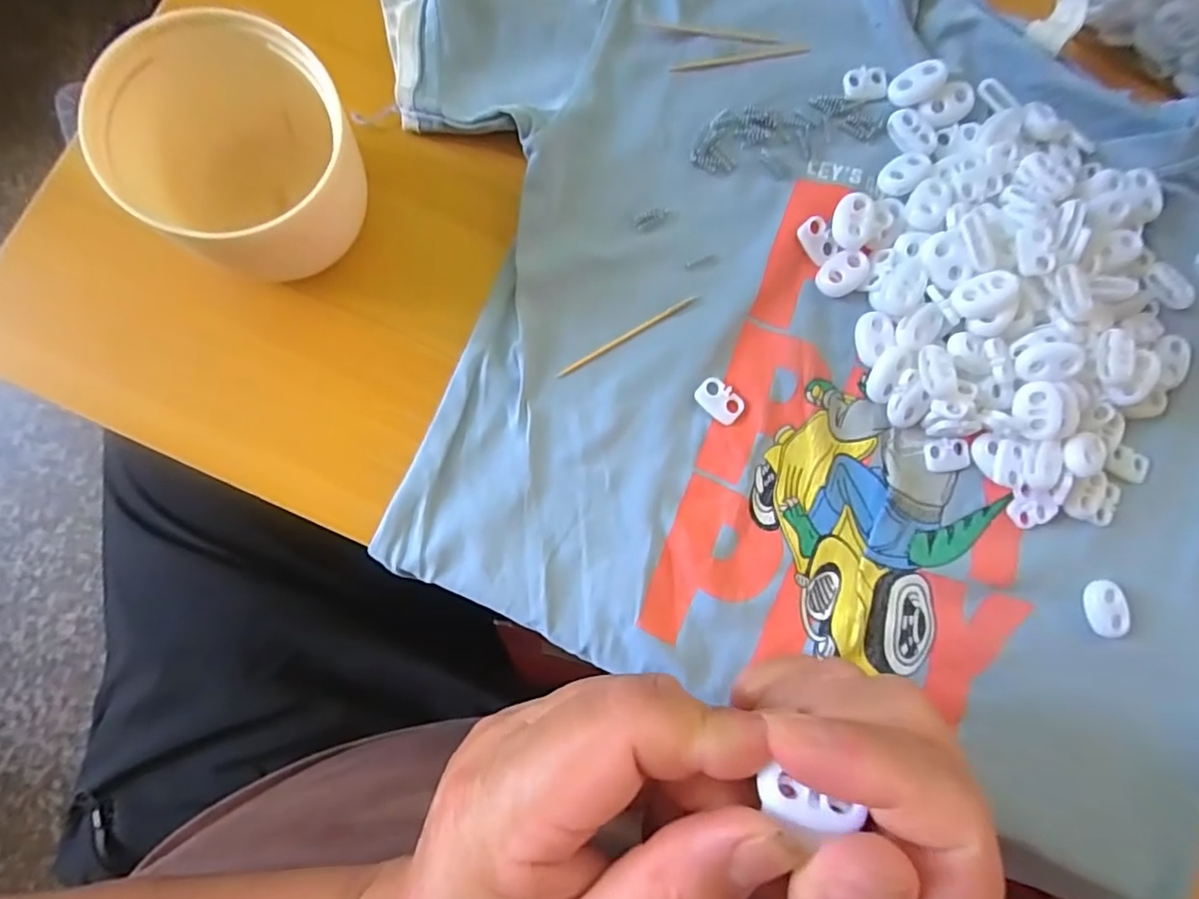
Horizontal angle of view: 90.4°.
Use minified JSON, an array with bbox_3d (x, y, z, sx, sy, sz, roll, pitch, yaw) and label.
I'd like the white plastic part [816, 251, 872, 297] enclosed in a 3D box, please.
[{"bbox_3d":[0.096,-0.069,0.233,0.022,0.004,0.016,-34,89,-8],"label":"white plastic part"}]

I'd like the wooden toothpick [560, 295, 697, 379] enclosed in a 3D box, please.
[{"bbox_3d":[0.011,-0.043,0.221,0.060,0.004,0.004,-31,89,-8],"label":"wooden toothpick"}]

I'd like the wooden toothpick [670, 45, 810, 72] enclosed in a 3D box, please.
[{"bbox_3d":[0.058,-0.159,0.240,0.058,0.004,0.004,-13,87,-7],"label":"wooden toothpick"}]

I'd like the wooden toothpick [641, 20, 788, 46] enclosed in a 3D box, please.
[{"bbox_3d":[0.046,-0.167,0.238,0.058,0.004,0.004,5,85,-6],"label":"wooden toothpick"}]

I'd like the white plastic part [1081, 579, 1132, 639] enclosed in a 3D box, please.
[{"bbox_3d":[0.198,0.062,0.233,0.014,0.006,0.021,-7,86,-7],"label":"white plastic part"}]

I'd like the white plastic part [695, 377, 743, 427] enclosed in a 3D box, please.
[{"bbox_3d":[0.046,-0.018,0.223,0.019,0.004,0.013,42,82,-1],"label":"white plastic part"}]

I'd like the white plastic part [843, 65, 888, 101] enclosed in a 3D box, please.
[{"bbox_3d":[0.110,-0.152,0.245,0.019,0.004,0.013,-7,86,-7],"label":"white plastic part"}]

